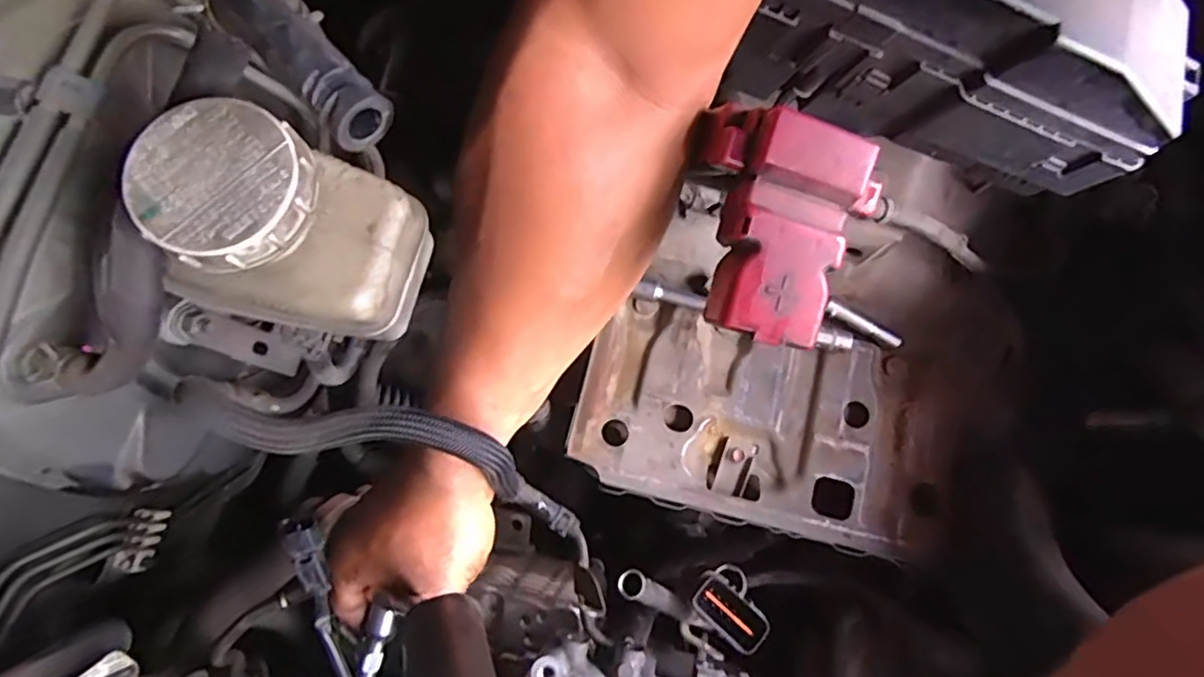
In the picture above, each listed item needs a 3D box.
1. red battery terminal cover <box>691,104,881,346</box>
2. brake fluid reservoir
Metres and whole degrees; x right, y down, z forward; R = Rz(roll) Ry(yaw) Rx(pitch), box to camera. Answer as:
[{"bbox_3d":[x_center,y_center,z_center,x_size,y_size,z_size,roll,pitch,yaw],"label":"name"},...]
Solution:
[{"bbox_3d":[0.082,-0.050,0.288,0.076,0.037,0.104,-1,97,-12],"label":"red battery terminal cover"},{"bbox_3d":[-0.111,-0.038,0.226,0.076,0.060,0.062,8,79,2],"label":"brake fluid reservoir"}]

